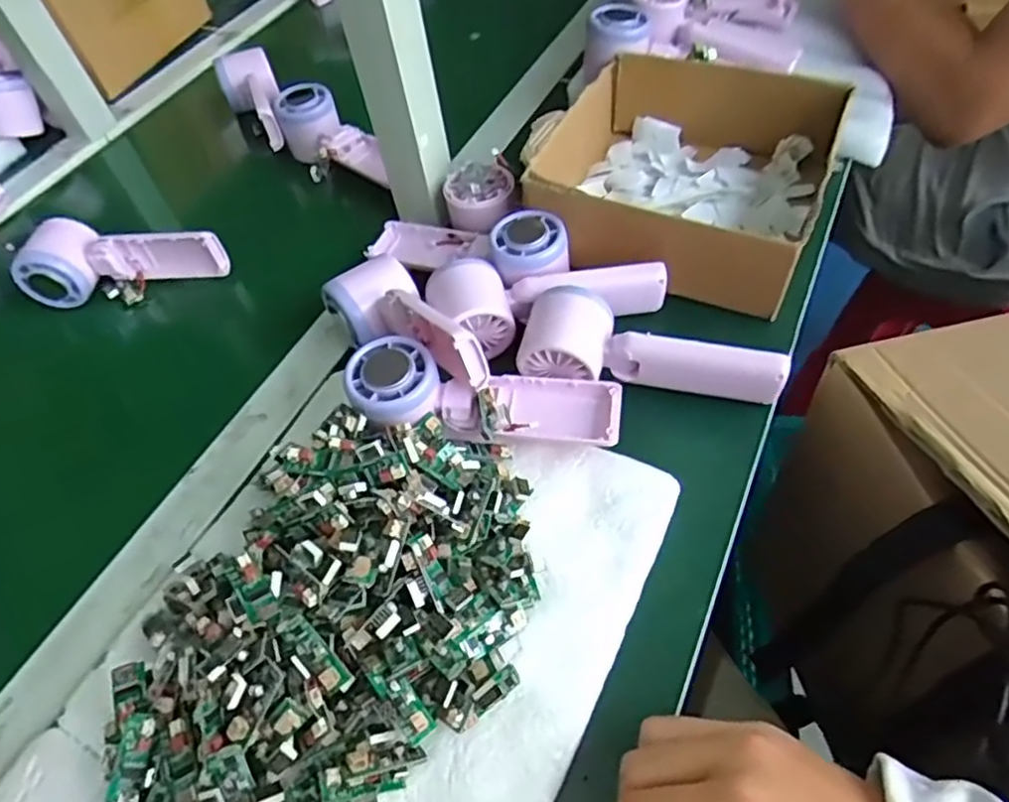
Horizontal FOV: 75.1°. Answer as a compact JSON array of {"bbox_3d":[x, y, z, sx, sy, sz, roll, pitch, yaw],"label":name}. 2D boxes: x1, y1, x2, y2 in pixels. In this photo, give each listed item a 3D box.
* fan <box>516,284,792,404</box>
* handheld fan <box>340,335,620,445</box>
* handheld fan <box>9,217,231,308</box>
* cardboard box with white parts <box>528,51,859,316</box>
[{"bbox_3d":[0.095,-0.034,0.430,0.167,0.042,0.055,7,55,12],"label":"fan"},{"bbox_3d":[-0.013,0.002,0.403,0.167,0.059,0.058,6,55,11],"label":"handheld fan"},{"bbox_3d":[-0.316,-0.112,0.549,0.159,0.049,0.062,2,54,8],"label":"handheld fan"},{"bbox_3d":[0.146,-0.187,0.530,0.202,0.069,0.219,18,58,19],"label":"cardboard box with white parts"}]

